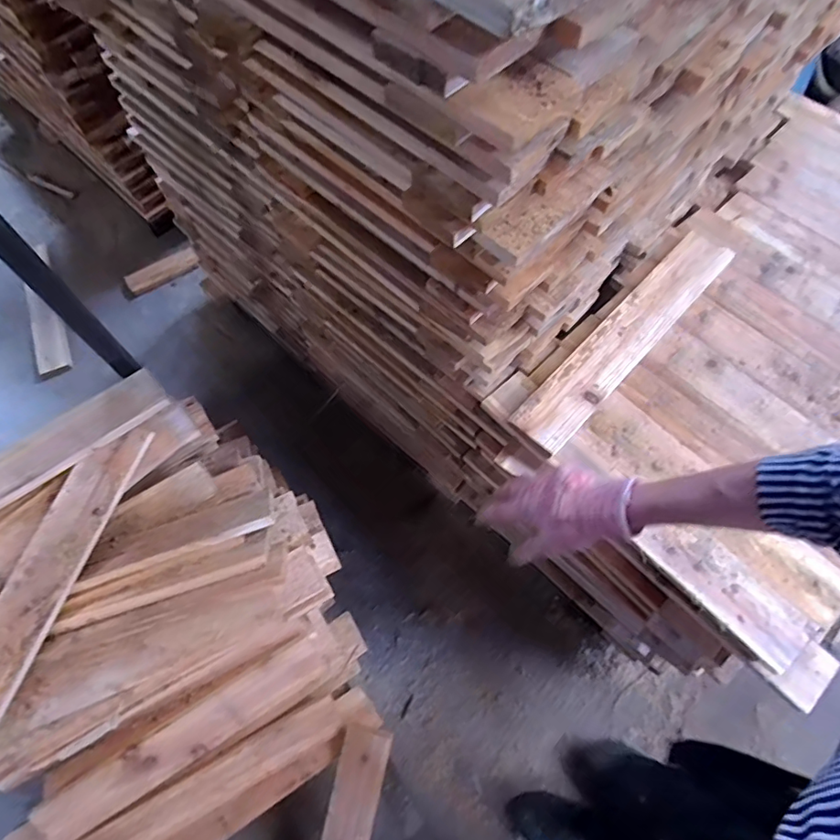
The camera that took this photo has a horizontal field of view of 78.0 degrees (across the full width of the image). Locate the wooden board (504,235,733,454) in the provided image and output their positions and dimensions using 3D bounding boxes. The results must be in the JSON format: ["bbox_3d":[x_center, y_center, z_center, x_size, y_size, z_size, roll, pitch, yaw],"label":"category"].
[{"bbox_3d":[0.335,-0.145,0.815,0.082,0.017,0.480,40,69,18],"label":"wooden board"}]

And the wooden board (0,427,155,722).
[{"bbox_3d":[-0.566,0.218,0.799,0.100,0.026,0.452,20,72,3],"label":"wooden board"}]

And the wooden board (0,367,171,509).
[{"bbox_3d":[-0.616,0.062,0.834,0.426,0.026,0.083,-35,69,-13],"label":"wooden board"}]

